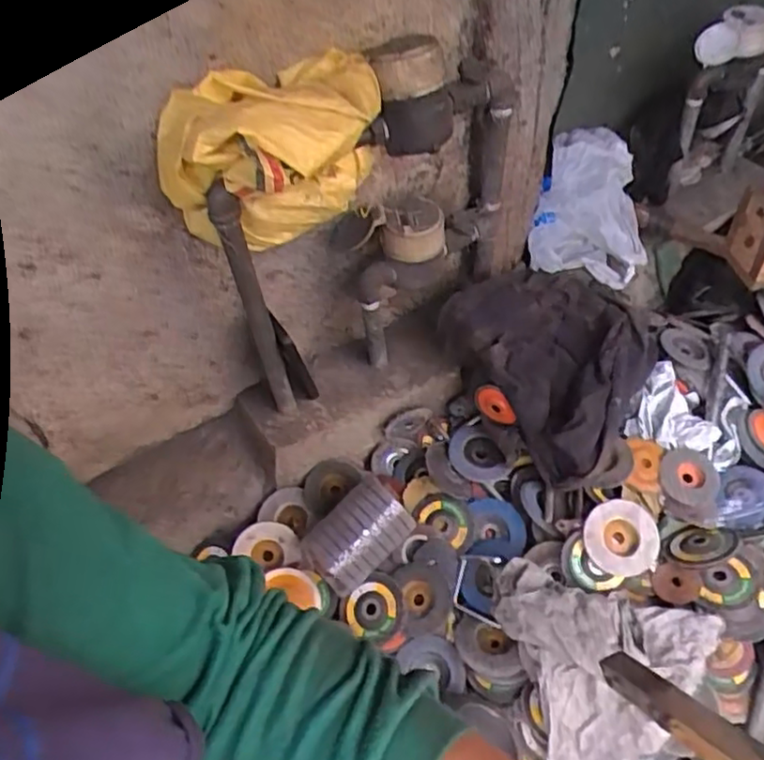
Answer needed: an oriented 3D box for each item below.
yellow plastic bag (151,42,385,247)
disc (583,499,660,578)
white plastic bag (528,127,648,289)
[{"bbox_3d":[-0.114,-0.231,0.734,0.243,0.170,0.136,-17,52,-8],"label":"yellow plastic bag"},{"bbox_3d":[0.316,0.208,0.907,0.094,0.015,0.096,0,79,1],"label":"disc"},{"bbox_3d":[0.362,-0.292,1.178,0.187,0.195,0.185,10,54,13],"label":"white plastic bag"}]

